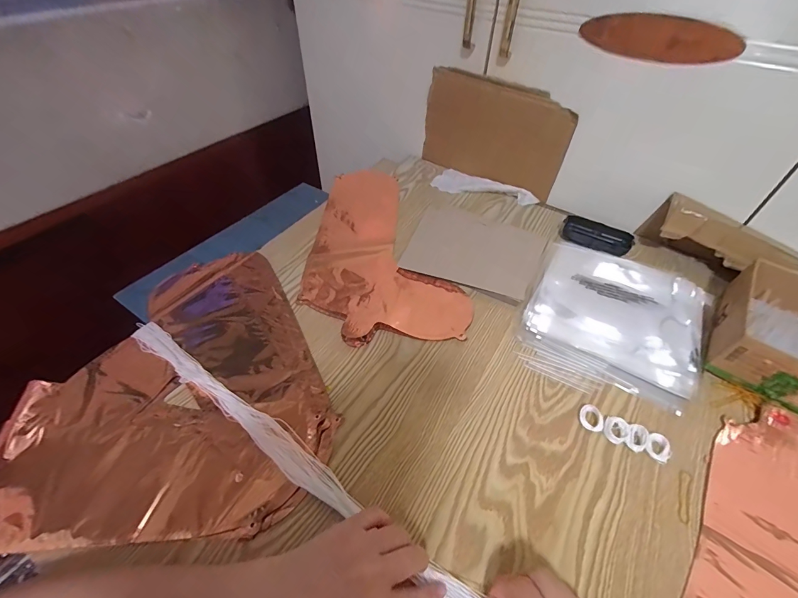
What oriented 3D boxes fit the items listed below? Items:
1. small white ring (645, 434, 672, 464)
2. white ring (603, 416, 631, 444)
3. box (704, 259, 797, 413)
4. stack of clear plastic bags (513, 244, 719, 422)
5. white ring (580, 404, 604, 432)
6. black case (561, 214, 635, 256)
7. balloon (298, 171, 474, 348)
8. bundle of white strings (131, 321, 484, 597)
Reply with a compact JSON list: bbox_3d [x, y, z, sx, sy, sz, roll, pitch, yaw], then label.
[{"bbox_3d":[0.275,0.157,0.379,0.022,0.011,0.025,-23,53,-21],"label":"small white ring"},{"bbox_3d":[0.237,0.143,0.393,0.024,0.009,0.029,35,55,25],"label":"white ring"},{"bbox_3d":[0.482,0.042,0.450,0.125,0.066,0.191,32,54,24],"label":"box"},{"bbox_3d":[0.298,0.018,0.499,0.223,0.022,0.275,27,52,20],"label":"stack of clear plastic bags"},{"bbox_3d":[0.215,0.133,0.402,0.023,0.008,0.028,10,48,6],"label":"white ring"},{"bbox_3d":[0.340,-0.110,0.618,0.109,0.025,0.045,28,53,21],"label":"black case"},{"bbox_3d":[-0.055,-0.088,0.583,0.211,0.016,0.404,-13,50,-14],"label":"balloon"},{"bbox_3d":[0.000,0.214,0.322,0.781,0.016,0.033,27,52,20],"label":"bundle of white strings"}]

